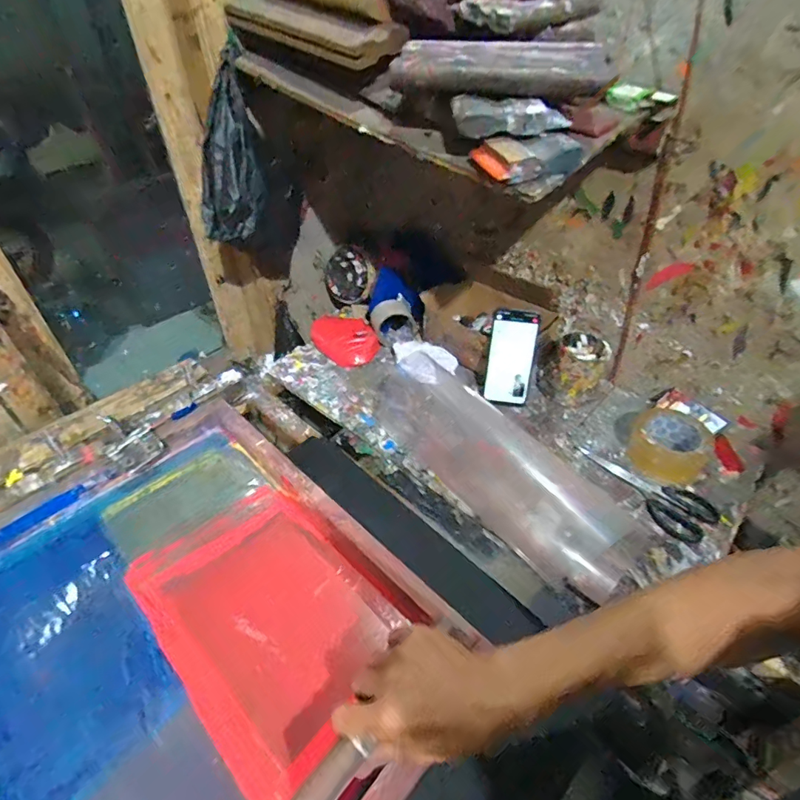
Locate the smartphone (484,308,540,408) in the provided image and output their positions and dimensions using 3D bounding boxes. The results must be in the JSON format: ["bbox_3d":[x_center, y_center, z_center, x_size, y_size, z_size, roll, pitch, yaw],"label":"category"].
[{"bbox_3d":[0.184,-0.068,0.746,0.076,0.158,0.014,12,26,20],"label":"smartphone"}]

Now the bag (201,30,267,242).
[{"bbox_3d":[-0.258,-0.386,0.690,0.094,0.272,0.053,6,15,4],"label":"bag"}]

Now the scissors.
[{"bbox_3d":[0.353,0.119,0.642,0.081,0.018,0.186,-21,49,-22],"label":"scissors"}]

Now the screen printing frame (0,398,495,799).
[{"bbox_3d":[-0.248,0.247,0.483,0.547,0.048,0.444,35,53,29],"label":"screen printing frame"}]

